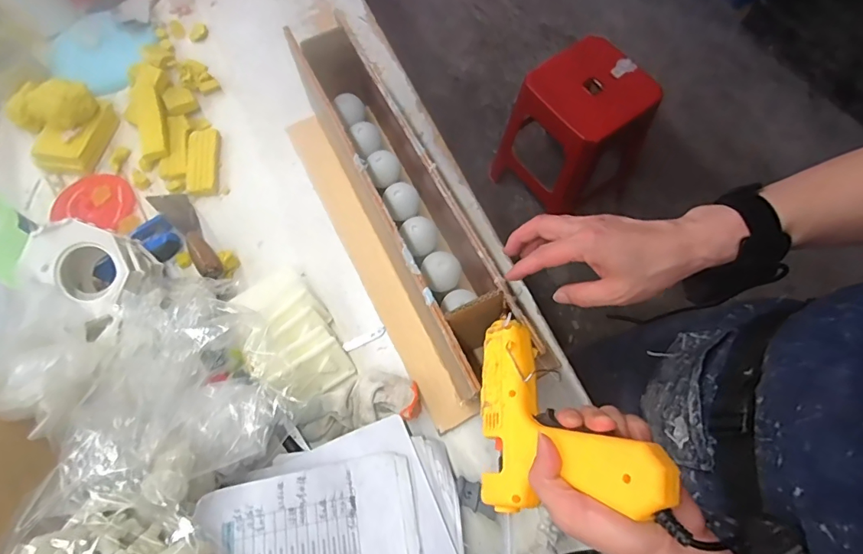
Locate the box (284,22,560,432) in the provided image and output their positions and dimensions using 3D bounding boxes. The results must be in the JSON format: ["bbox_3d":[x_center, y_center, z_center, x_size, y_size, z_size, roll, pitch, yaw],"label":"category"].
[{"bbox_3d":[-0.047,-0.075,0.575,0.139,0.172,0.495,-26,71,-8],"label":"box"}]

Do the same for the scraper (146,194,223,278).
[{"bbox_3d":[-0.339,-0.062,0.638,0.040,0.044,0.178,-39,73,-12],"label":"scraper"}]

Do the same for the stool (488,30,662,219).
[{"bbox_3d":[0.420,-0.408,1.361,0.278,0.465,0.276,-31,72,-10],"label":"stool"}]

